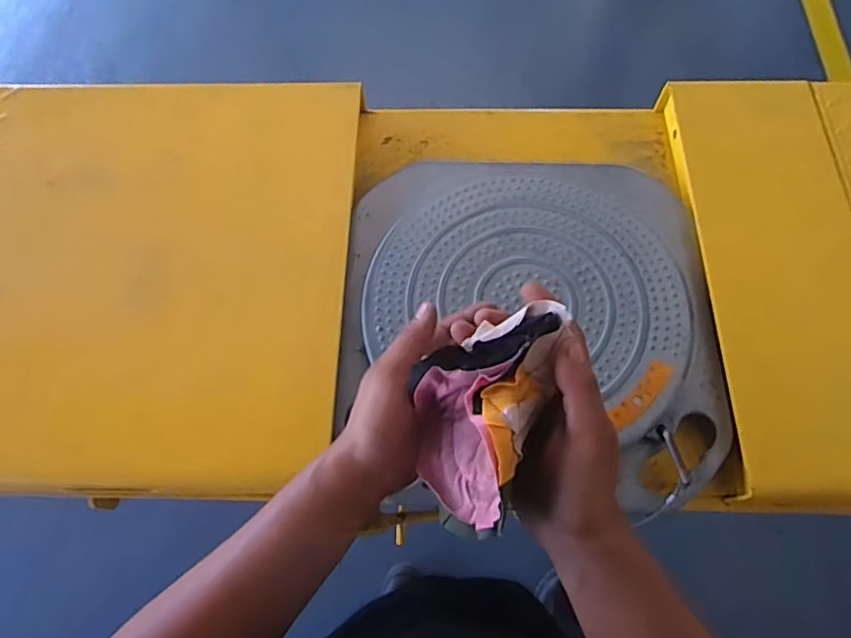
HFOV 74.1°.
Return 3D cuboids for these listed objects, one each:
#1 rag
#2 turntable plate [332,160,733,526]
[{"bbox_3d":[0.032,0.061,0.375,0.078,0.108,0.132,21,68,11],"label":"rag"},{"bbox_3d":[0.104,-0.006,0.594,0.379,0.032,0.374,1,67,2],"label":"turntable plate"}]

